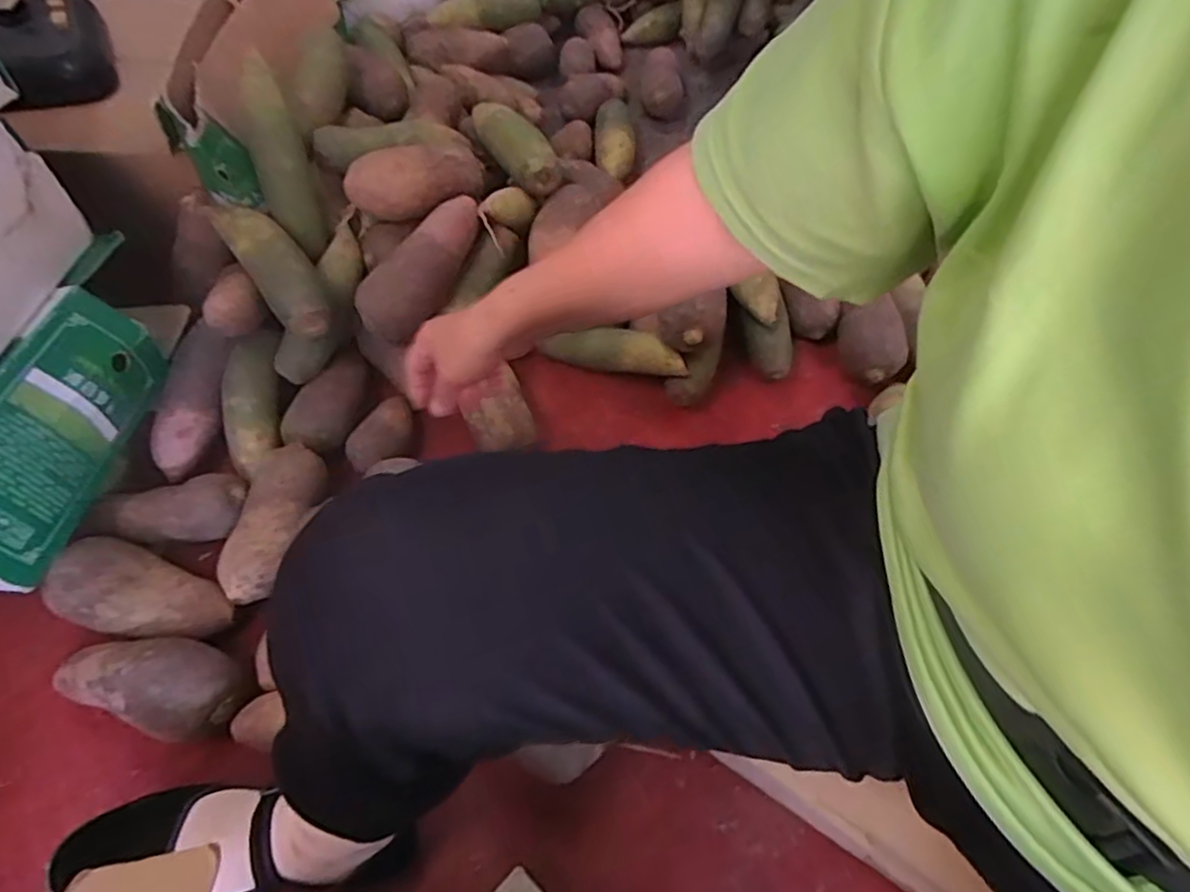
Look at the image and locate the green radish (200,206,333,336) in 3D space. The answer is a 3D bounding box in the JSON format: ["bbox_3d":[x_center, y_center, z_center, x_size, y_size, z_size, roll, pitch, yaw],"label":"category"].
[{"bbox_3d":[-0.340,-0.198,0.705,0.059,0.046,0.192,-33,66,-19],"label":"green radish"}]

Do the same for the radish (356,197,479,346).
[{"bbox_3d":[-0.185,-0.196,0.718,0.059,0.061,0.180,36,87,18],"label":"radish"}]

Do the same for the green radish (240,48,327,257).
[{"bbox_3d":[-0.344,-0.316,0.735,0.053,0.212,0.059,-16,17,-10],"label":"green radish"}]

